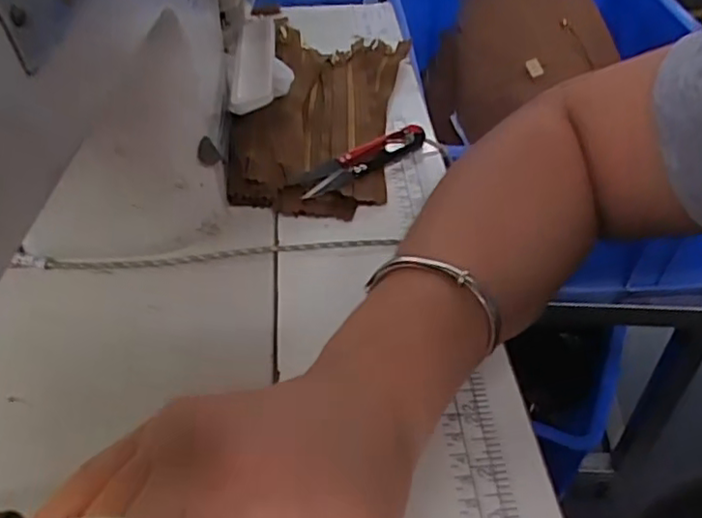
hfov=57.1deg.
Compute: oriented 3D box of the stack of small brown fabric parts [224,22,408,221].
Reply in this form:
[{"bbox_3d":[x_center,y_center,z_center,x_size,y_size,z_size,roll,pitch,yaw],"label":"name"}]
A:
[{"bbox_3d":[-0.019,-0.109,0.465,0.099,0.028,0.218,13,43,-2],"label":"stack of small brown fabric parts"}]

